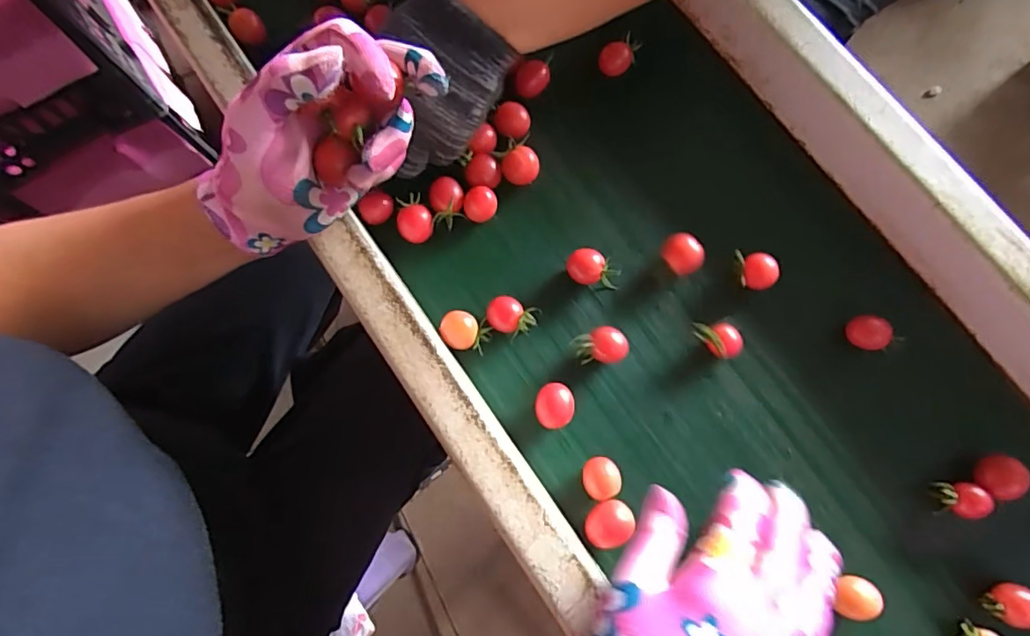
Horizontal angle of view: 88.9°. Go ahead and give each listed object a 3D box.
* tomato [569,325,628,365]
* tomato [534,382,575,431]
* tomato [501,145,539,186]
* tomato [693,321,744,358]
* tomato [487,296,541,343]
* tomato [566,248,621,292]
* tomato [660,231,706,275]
[{"bbox_3d":[0.059,0.020,0.362,0.037,0.022,0.023,-8,75,-3],"label":"tomato"},{"bbox_3d":[0.026,0.060,0.355,0.025,0.018,0.029,2,74,-1],"label":"tomato"},{"bbox_3d":[0.004,-0.112,0.386,0.027,0.020,0.021,4,74,0],"label":"tomato"},{"bbox_3d":[0.138,0.016,0.358,0.033,0.019,0.021,0,74,-1],"label":"tomato"},{"bbox_3d":[-0.003,0.001,0.368,0.034,0.022,0.024,25,75,6],"label":"tomato"},{"bbox_3d":[0.056,-0.034,0.374,0.037,0.020,0.022,19,75,4],"label":"tomato"},{"bbox_3d":[0.119,-0.045,0.371,0.030,0.024,0.022,42,78,10],"label":"tomato"}]

